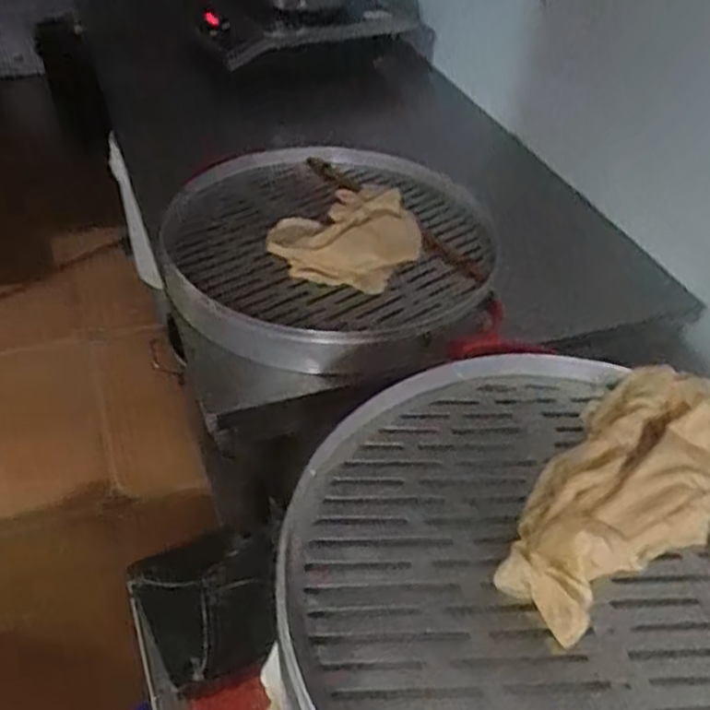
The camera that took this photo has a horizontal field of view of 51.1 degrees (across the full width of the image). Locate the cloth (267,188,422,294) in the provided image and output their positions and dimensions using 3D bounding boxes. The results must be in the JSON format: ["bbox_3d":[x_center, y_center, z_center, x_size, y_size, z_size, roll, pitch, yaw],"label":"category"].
[{"bbox_3d":[-0.001,-0.178,1.032,0.198,0.037,0.247,30,48,26],"label":"cloth"}]

